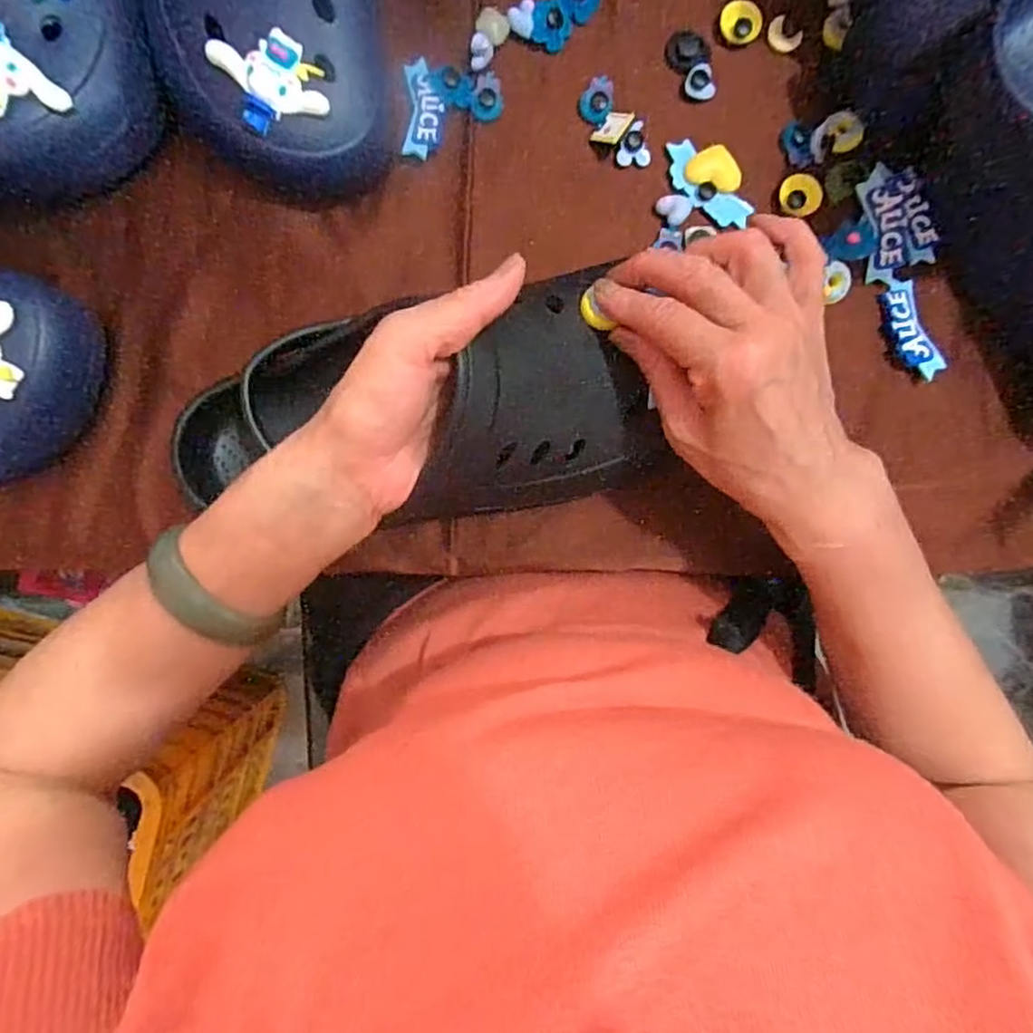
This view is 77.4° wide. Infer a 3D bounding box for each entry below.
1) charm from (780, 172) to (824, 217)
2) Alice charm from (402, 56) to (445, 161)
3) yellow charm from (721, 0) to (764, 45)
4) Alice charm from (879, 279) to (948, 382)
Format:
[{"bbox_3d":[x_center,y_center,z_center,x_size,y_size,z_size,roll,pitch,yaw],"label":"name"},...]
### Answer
[{"bbox_3d":[0.168,-0.190,0.377,0.024,0.006,0.028,28,87,-2],"label":"charm"},{"bbox_3d":[-0.053,-0.235,0.370,0.021,0.008,0.061,0,88,-3],"label":"Alice charm"},{"bbox_3d":[0.133,-0.292,0.380,0.024,0.005,0.021,39,108,-4],"label":"yellow charm"},{"bbox_3d":[0.228,-0.108,0.374,0.020,0.007,0.059,-15,76,11],"label":"Alice charm"}]

